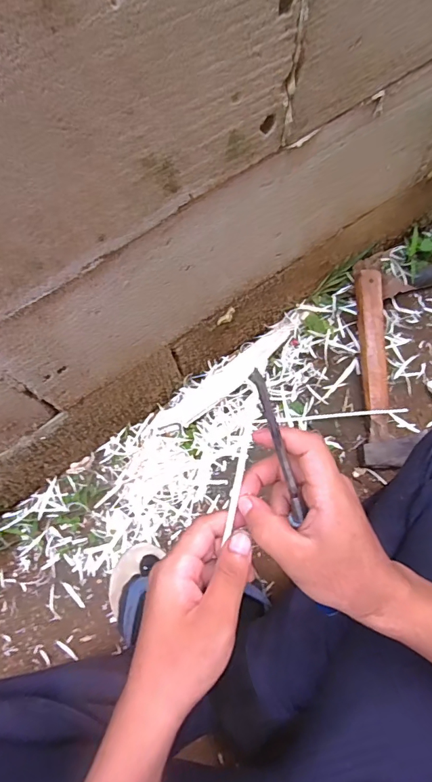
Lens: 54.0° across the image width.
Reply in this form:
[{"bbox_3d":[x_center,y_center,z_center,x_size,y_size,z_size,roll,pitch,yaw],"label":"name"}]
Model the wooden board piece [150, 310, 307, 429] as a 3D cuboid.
[{"bbox_3d":[0.028,-0.026,0.681,0.299,0.015,0.041,-36,78,-7],"label":"wooden board piece"}]

